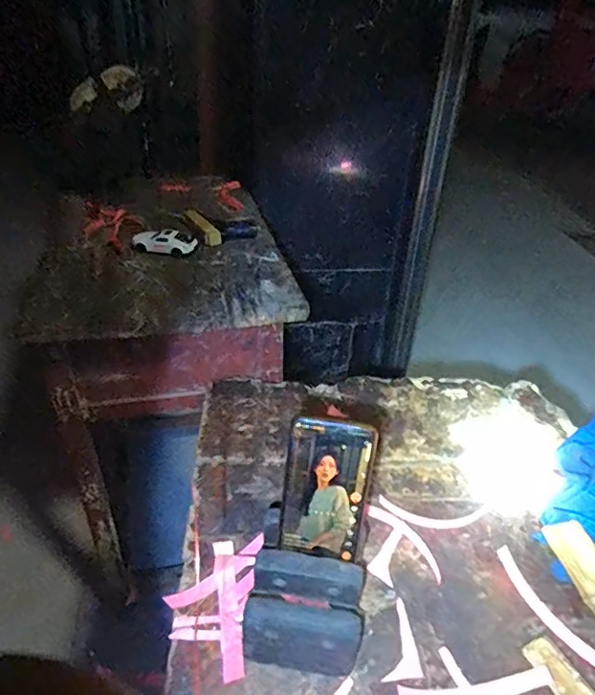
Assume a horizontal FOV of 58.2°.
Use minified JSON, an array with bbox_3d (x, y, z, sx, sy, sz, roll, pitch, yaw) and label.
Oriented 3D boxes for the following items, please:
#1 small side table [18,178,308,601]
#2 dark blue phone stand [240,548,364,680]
[{"bbox_3d":[-0.221,0.079,1.027,0.350,0.599,0.404,-6,37,-12],"label":"small side table"},{"bbox_3d":[0.008,0.248,0.503,0.105,0.084,0.078,6,36,5],"label":"dark blue phone stand"}]

